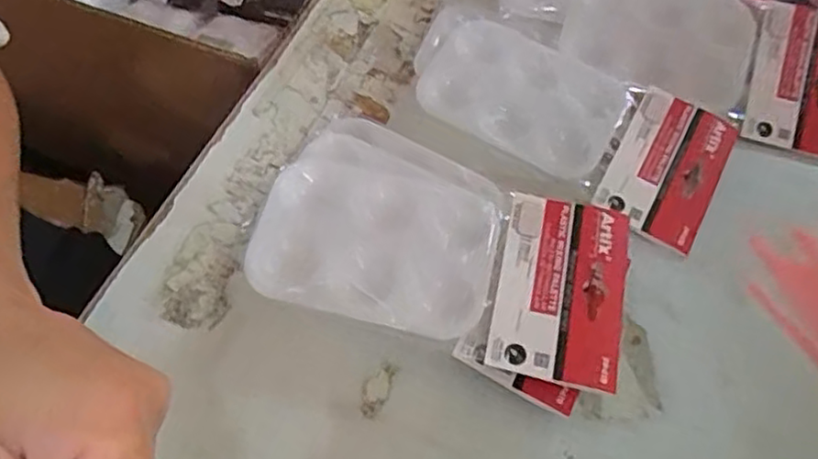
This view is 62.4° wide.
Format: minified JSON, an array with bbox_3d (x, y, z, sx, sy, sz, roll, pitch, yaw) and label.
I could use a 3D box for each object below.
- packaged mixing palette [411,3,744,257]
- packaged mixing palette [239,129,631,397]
[{"bbox_3d":[0.095,-0.073,0.431,0.211,0.031,0.103,26,60,14],"label":"packaged mixing palette"},{"bbox_3d":[0.017,0.010,0.356,0.191,0.016,0.105,16,63,7],"label":"packaged mixing palette"}]

